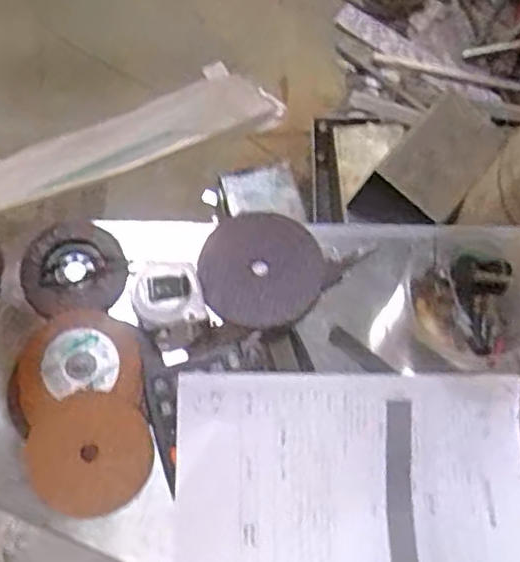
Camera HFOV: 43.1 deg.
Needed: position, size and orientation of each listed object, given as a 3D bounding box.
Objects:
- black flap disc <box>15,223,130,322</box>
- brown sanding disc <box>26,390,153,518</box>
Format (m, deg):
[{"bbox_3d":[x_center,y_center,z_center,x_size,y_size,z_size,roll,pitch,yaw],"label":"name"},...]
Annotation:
[{"bbox_3d":[-0.174,-0.014,0.617,0.094,0.019,0.091,1,69,-3],"label":"black flap disc"},{"bbox_3d":[-0.147,0.148,0.564,0.106,0.004,0.099,23,76,8],"label":"brown sanding disc"}]

